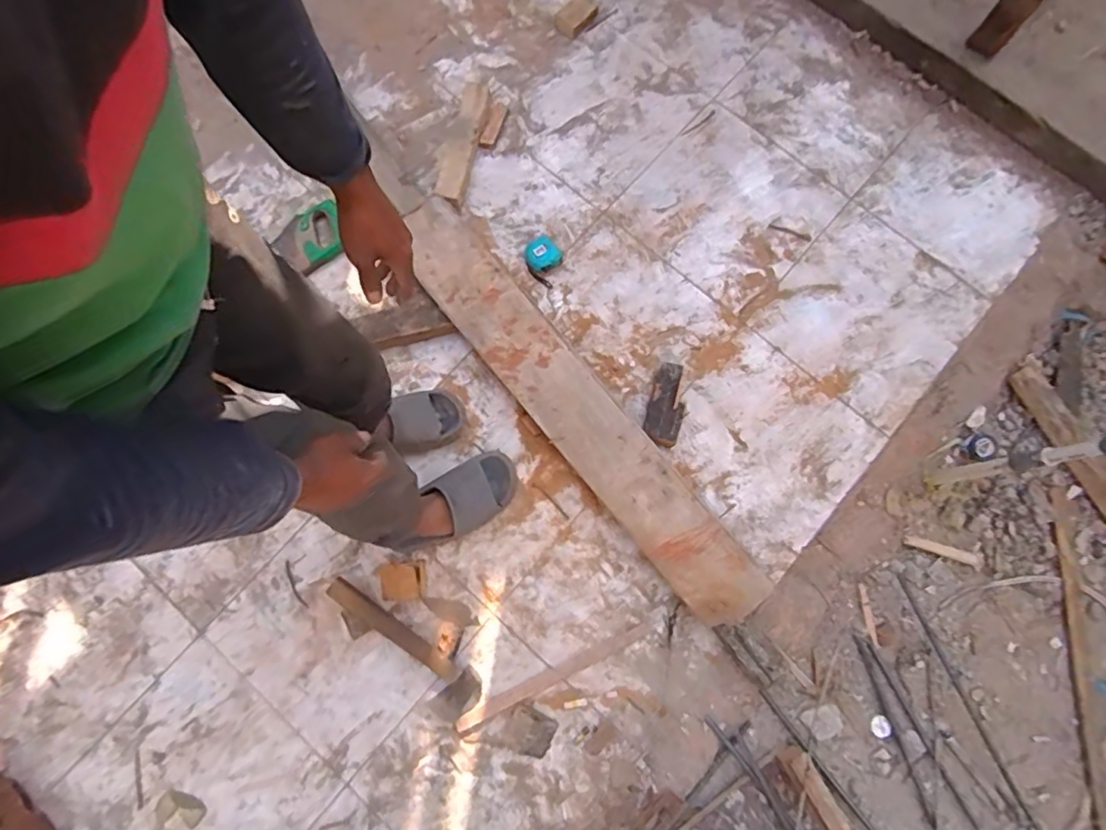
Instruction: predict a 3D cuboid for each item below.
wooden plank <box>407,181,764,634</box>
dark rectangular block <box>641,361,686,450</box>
[{"bbox_3d":[0.025,-0.033,1.202,0.170,0.040,1.050,-37,81,-8],"label":"wooden plank"},{"bbox_3d":[0.238,-0.022,1.240,0.068,0.056,0.171,16,78,3],"label":"dark rectangular block"}]

